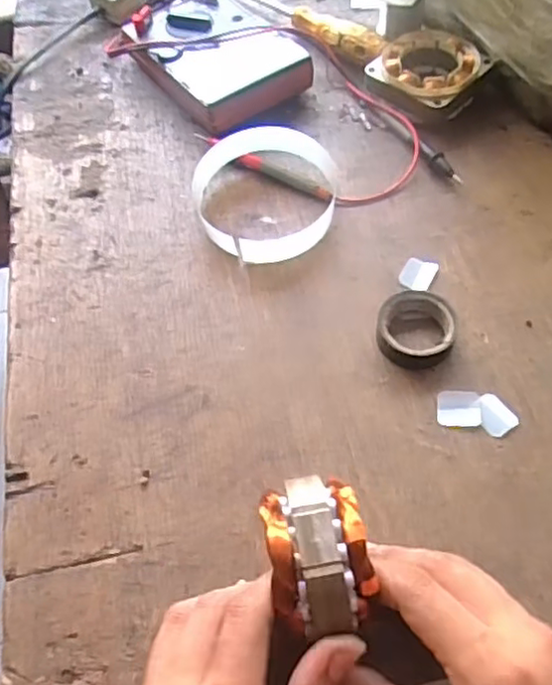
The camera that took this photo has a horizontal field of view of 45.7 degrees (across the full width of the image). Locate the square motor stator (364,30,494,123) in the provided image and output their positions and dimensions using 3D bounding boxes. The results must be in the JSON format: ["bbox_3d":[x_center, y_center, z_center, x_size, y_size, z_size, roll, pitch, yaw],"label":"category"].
[{"bbox_3d":[0.118,-0.210,0.517,0.076,0.028,0.077,35,66,24],"label":"square motor stator"}]

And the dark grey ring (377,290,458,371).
[{"bbox_3d":[0.086,-0.007,0.400,0.047,0.017,0.047,-2,57,3],"label":"dark grey ring"}]

